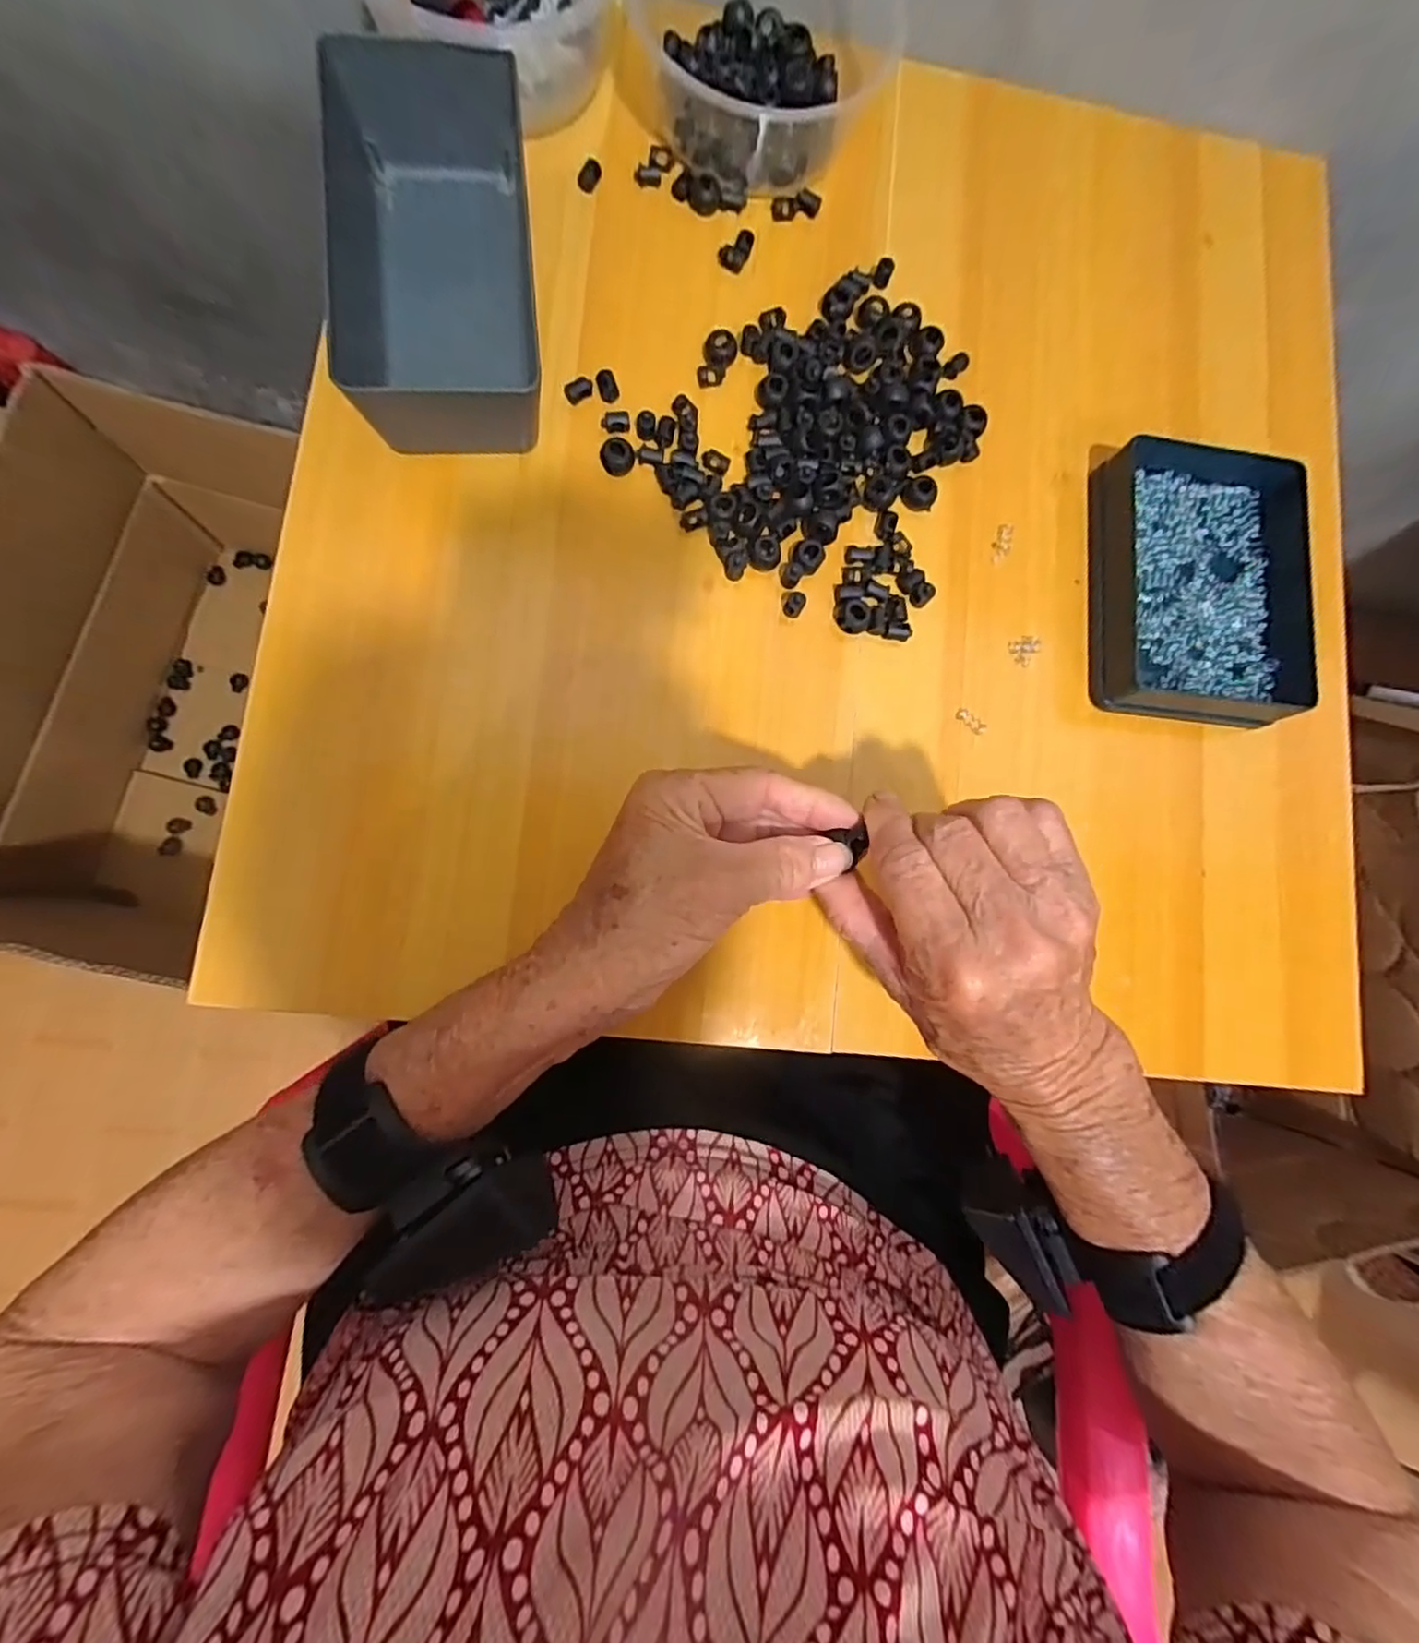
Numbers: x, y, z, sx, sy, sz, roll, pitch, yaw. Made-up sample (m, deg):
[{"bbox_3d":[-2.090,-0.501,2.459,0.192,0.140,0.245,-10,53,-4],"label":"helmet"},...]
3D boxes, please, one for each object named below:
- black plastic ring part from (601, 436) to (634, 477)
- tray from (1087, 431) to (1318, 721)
[{"bbox_3d":[-0.048,-0.191,0.346,0.017,0.013,0.014,-2,83,-7],"label":"black plastic ring part"},{"bbox_3d":[0.274,-0.138,0.369,0.112,0.029,0.159,6,82,-6],"label":"tray"}]

